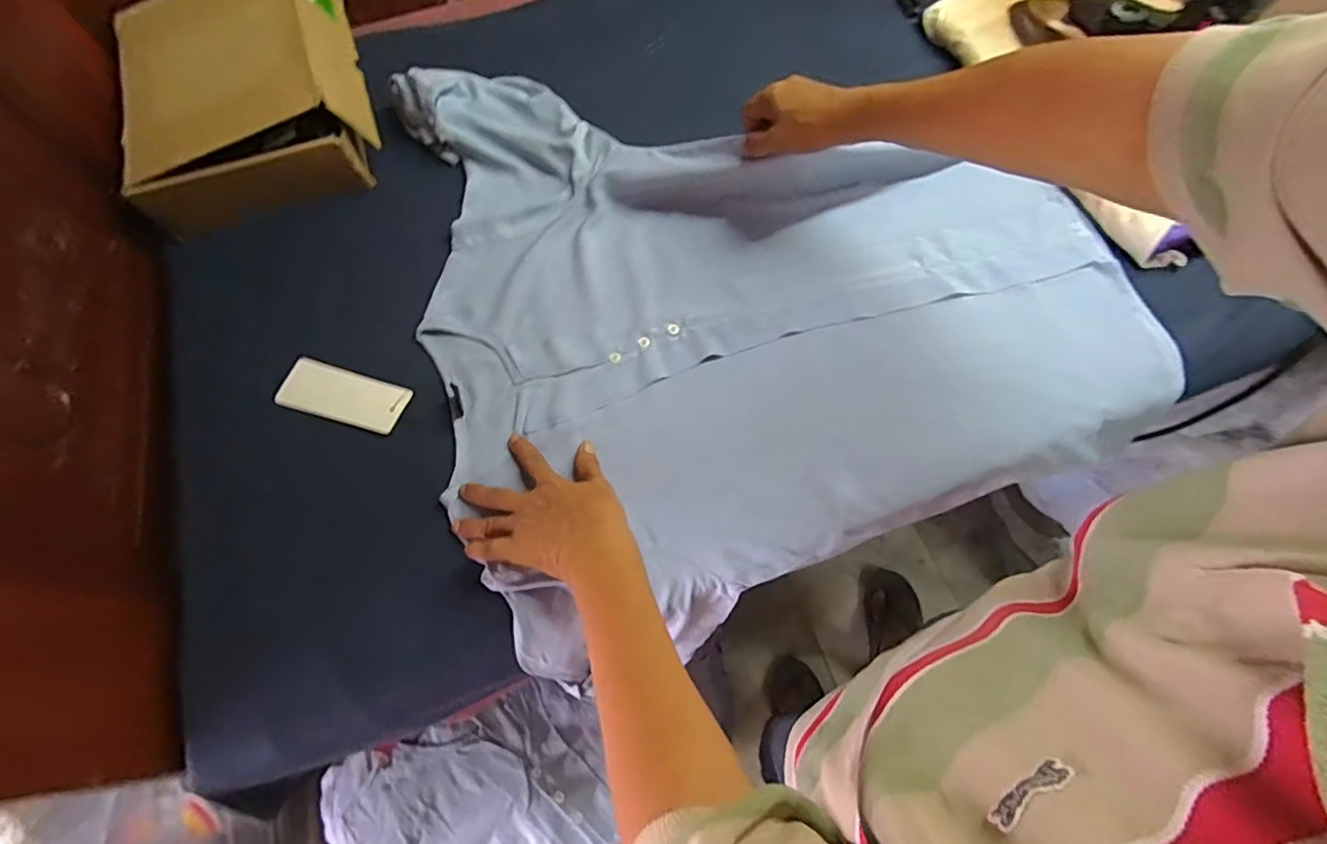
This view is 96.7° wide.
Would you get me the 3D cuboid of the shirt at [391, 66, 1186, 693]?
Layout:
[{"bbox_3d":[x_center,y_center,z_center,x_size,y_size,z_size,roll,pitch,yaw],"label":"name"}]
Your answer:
[{"bbox_3d":[0.065,-0.169,0.577,0.605,0.046,0.605,-22,68,-6],"label":"shirt"}]

